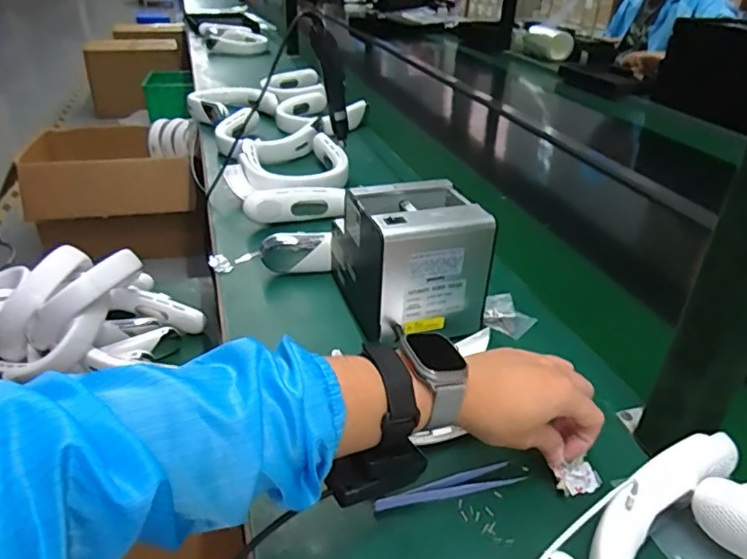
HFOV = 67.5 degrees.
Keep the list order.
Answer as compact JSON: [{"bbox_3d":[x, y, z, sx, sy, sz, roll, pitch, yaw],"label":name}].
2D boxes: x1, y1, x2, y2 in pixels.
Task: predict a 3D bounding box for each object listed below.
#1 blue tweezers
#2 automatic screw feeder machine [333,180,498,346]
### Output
[{"bbox_3d":[0.061,0.167,0.451,0.124,0.008,0.021,-8,33,-16],"label":"blue tweezers"},{"bbox_3d":[0.049,-0.024,0.628,0.131,0.138,0.124,-9,33,-17],"label":"automatic screw feeder machine"}]

